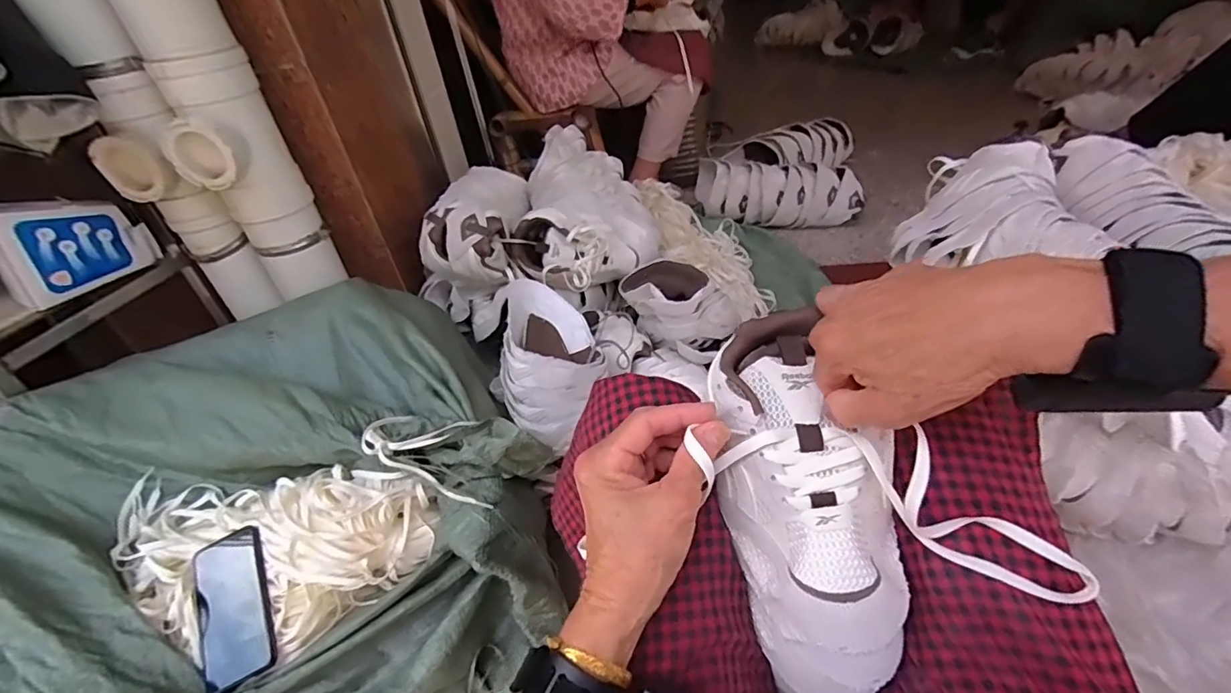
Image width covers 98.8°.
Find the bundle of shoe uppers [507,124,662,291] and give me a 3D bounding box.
[{"bbox_3d":[-0.051,-0.283,1.027,0.245,0.136,0.420,-4,39,4],"label":"bundle of shoe uppers"}]

